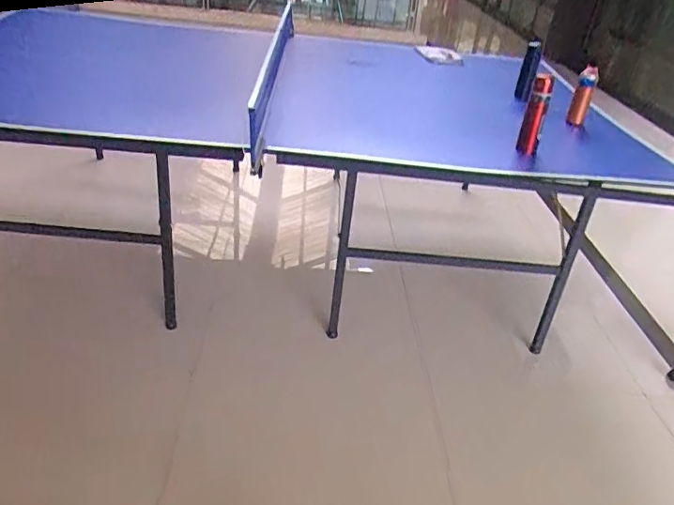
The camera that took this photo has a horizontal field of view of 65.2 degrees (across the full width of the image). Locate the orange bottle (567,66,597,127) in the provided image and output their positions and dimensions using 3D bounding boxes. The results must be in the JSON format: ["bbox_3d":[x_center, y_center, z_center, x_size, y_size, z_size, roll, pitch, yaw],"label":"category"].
[{"bbox_3d":[0.712,-0.452,1.528,0.047,0.180,0.054,17,35,17],"label":"orange bottle"}]

